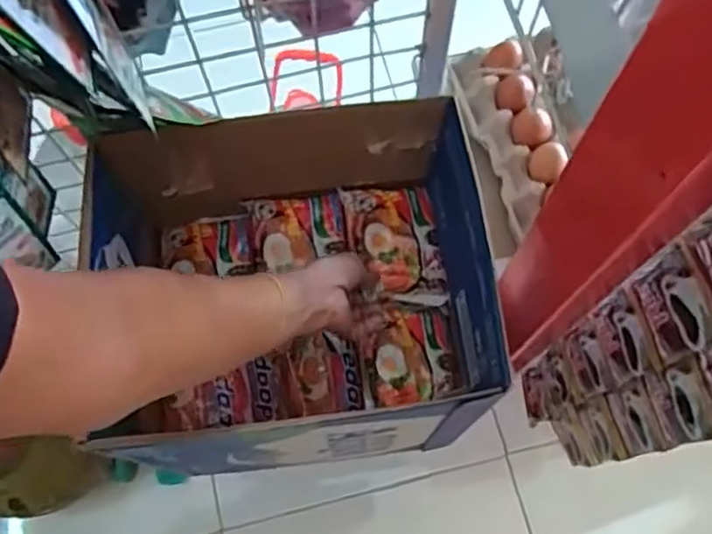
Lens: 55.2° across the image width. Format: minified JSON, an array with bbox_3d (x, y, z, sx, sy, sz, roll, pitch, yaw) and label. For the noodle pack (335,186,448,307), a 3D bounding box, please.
[{"bbox_3d":[0.041,-0.023,0.722,0.094,0.034,0.133,-11,72,-3],"label":"noodle pack"}]

